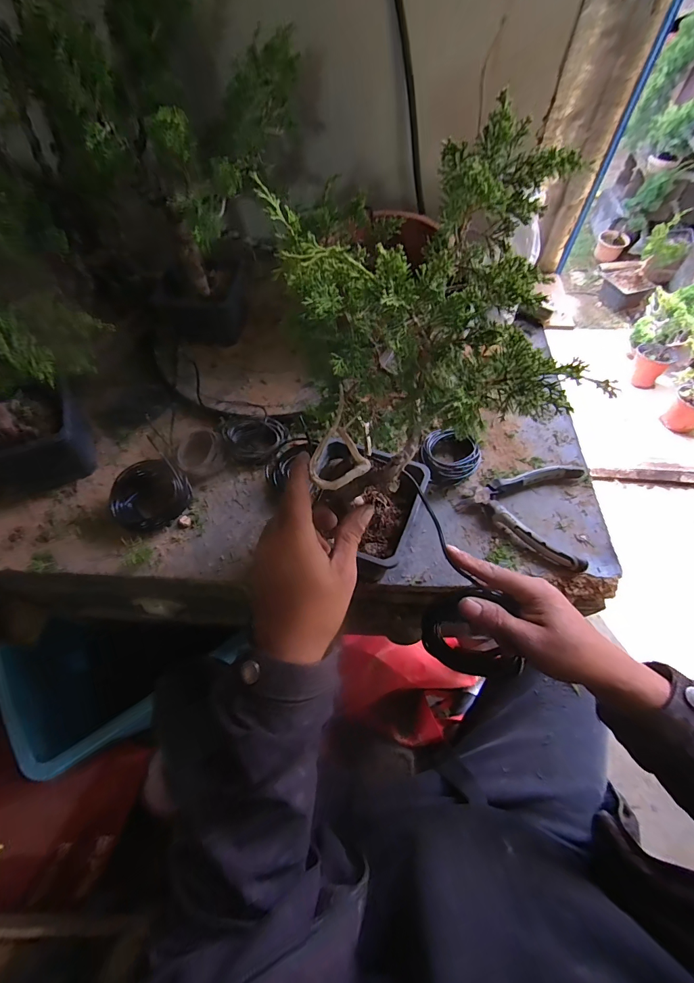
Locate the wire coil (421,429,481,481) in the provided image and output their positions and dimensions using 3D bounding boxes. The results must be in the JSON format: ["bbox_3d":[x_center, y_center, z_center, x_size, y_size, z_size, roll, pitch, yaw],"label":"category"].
[{"bbox_3d":[0.125,-0.042,0.466,0.064,0.037,0.073,34,66,19],"label":"wire coil"}]

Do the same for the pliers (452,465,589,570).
[{"bbox_3d":[0.224,0.008,0.445,0.142,0.023,0.123,34,66,20],"label":"pliers"}]

